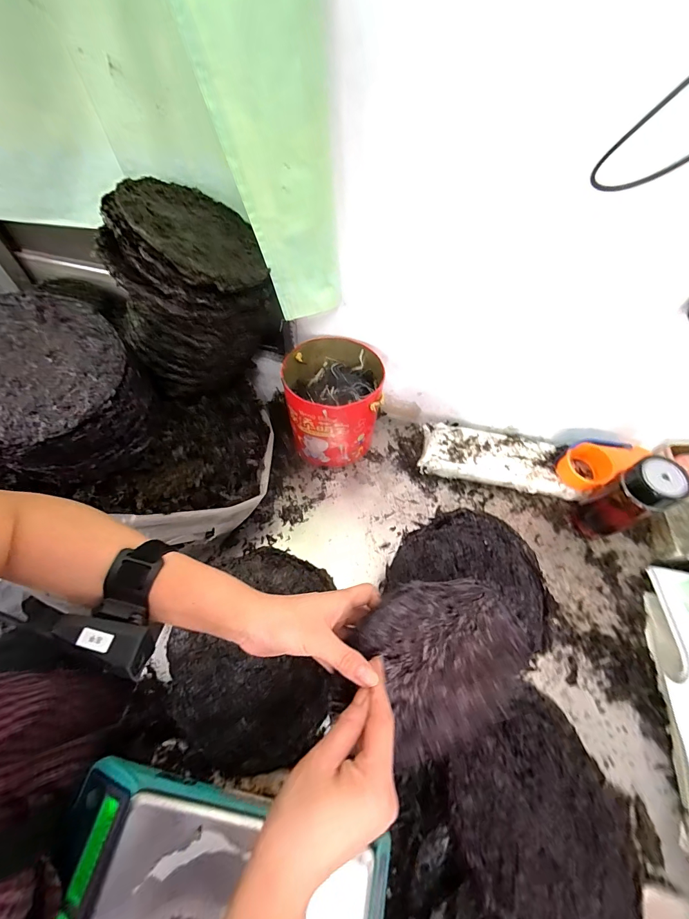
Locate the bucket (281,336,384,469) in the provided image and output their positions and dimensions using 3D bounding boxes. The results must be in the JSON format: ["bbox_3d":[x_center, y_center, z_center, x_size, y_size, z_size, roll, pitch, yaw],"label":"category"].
[{"bbox_3d":[-0.023,-0.100,0.683,0.157,0.178,0.162,1,59,-2],"label":"bucket"}]

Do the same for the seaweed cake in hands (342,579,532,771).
[{"bbox_3d":[0.103,0.199,0.353,0.153,0.016,0.187,-21,105,-10],"label":"seaweed cake in hands"}]

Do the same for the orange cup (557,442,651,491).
[{"bbox_3d":[0.457,0.003,0.665,0.110,0.069,0.077,-22,63,-15],"label":"orange cup"}]

